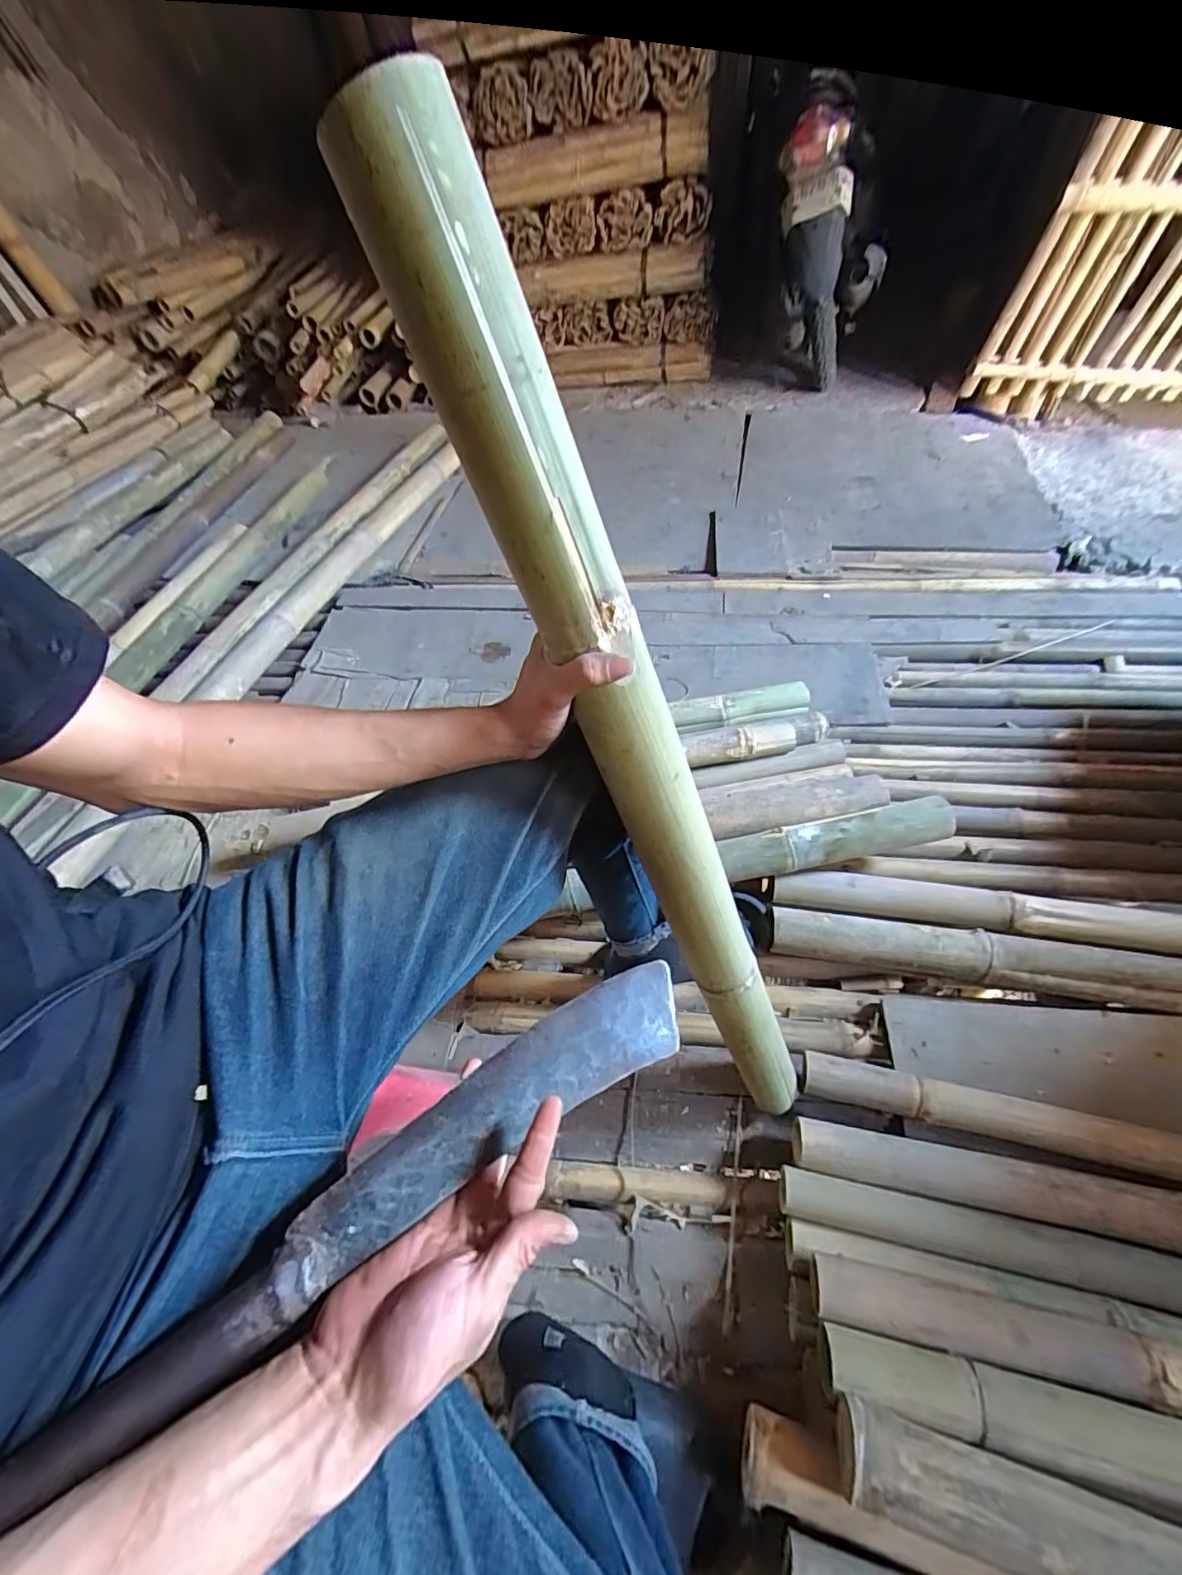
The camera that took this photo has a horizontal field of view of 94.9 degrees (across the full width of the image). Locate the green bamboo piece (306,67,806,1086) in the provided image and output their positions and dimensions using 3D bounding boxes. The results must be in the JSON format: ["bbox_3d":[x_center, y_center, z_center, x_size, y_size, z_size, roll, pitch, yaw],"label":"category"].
[{"bbox_3d":[0.067,0.018,0.491,0.075,0.909,0.061,-37,32,-20],"label":"green bamboo piece"}]

